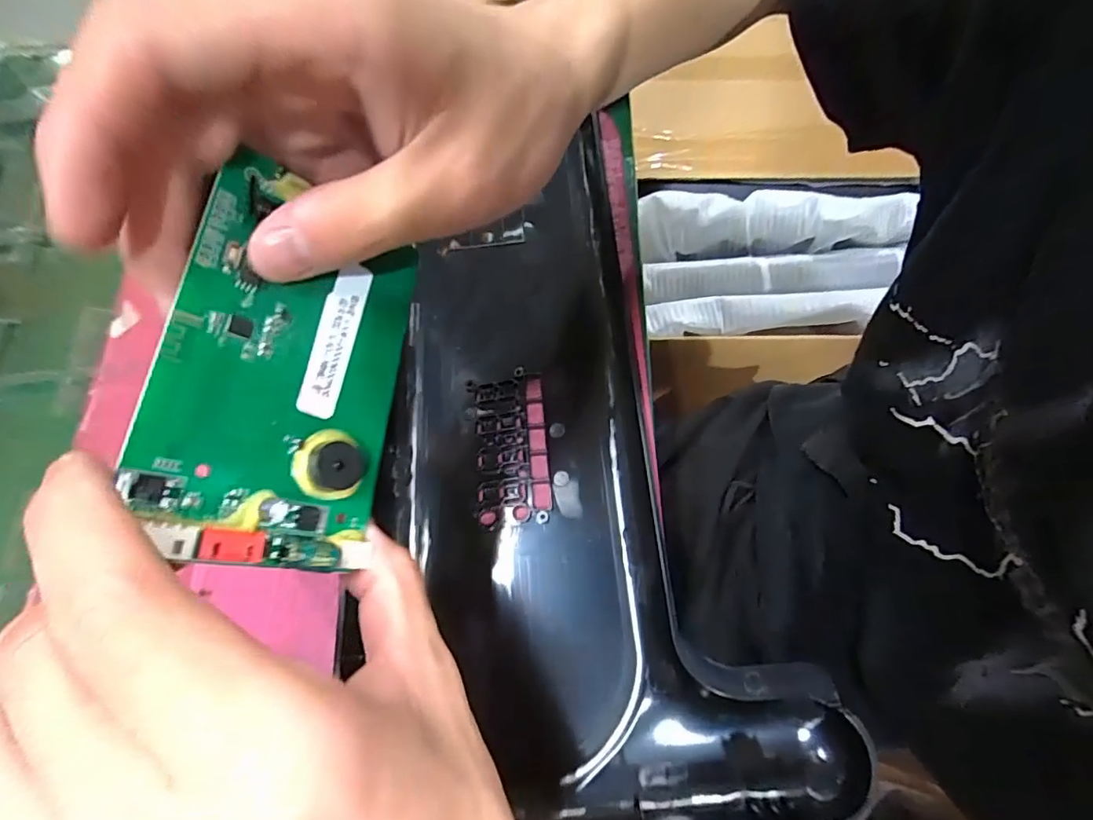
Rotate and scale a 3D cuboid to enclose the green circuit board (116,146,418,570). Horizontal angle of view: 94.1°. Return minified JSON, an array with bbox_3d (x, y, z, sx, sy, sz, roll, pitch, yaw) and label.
[{"bbox_3d":[-0.067,-0.012,0.139,0.008,0.060,0.101,-9,67,41],"label":"green circuit board"}]

